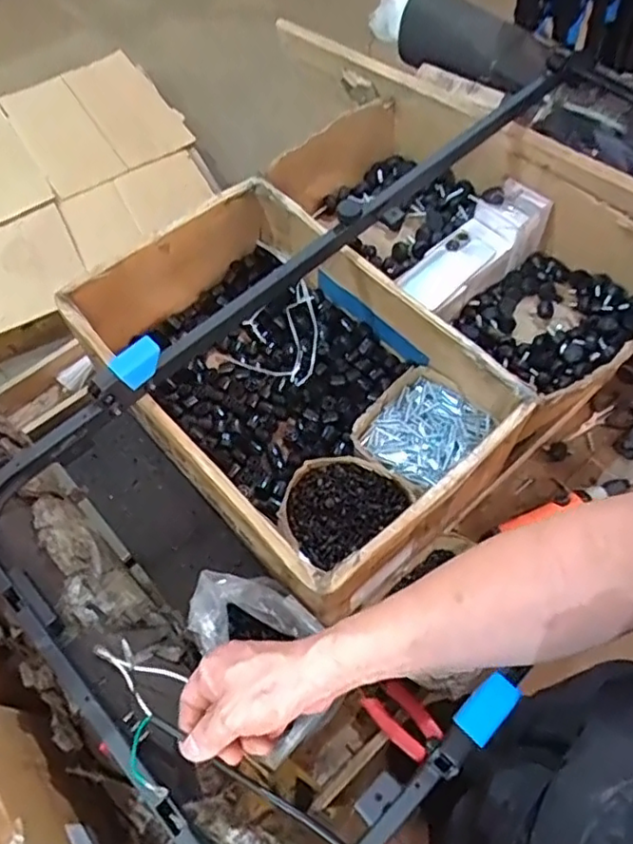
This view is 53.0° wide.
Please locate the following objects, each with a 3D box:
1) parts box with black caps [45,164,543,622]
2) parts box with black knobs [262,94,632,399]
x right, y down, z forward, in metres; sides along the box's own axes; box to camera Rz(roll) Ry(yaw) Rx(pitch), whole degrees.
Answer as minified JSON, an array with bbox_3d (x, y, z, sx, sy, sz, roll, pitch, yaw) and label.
[{"bbox_3d":[-0.039,-0.054,0.837,0.346,0.168,0.527,-39,67,-18],"label":"parts box with black caps"},{"bbox_3d":[0.226,-0.273,0.982,0.338,0.157,0.593,-39,67,-18],"label":"parts box with black knobs"}]

